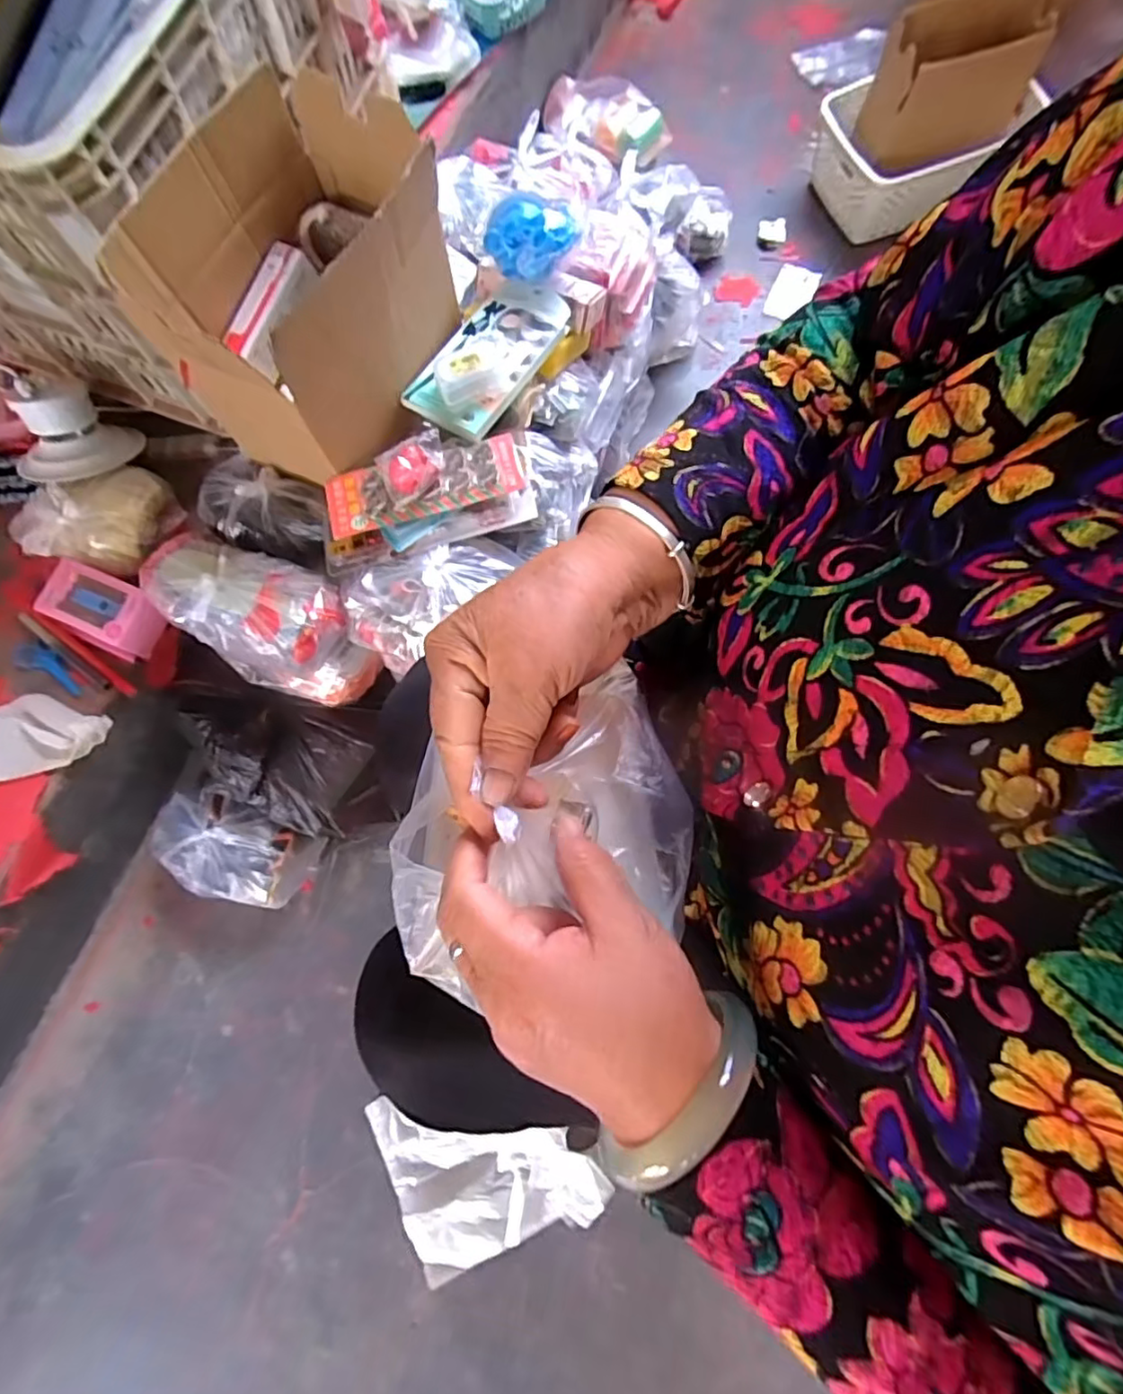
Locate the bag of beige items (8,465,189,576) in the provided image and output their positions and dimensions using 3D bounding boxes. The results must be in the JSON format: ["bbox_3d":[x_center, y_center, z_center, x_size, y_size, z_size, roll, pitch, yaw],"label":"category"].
[{"bbox_3d":[-0.502,-0.198,0.657,0.142,0.060,0.117,12,79,5],"label":"bag of beige items"}]

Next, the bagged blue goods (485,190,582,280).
[{"bbox_3d":[-0.030,-0.453,0.598,0.088,0.051,0.076,43,83,10],"label":"bagged blue goods"}]

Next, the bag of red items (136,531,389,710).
[{"bbox_3d":[-0.311,-0.078,0.632,0.208,0.128,0.113,18,79,6],"label":"bag of red items"}]

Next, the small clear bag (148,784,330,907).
[{"bbox_3d":[-0.393,0.176,0.743,0.185,0.104,0.115,15,78,5],"label":"small clear bag"}]

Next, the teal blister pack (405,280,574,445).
[{"bbox_3d":[-0.072,-0.347,0.600,0.095,0.046,0.180,30,81,8],"label":"teal blister pack"}]

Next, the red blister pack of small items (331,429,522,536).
[{"bbox_3d":[-0.128,-0.203,0.559,0.185,0.040,0.074,-18,78,-2],"label":"red blister pack of small items"}]

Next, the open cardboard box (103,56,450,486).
[{"bbox_3d":[-0.217,-0.356,0.543,0.182,0.179,0.242,23,80,7],"label":"open cardboard box"}]

